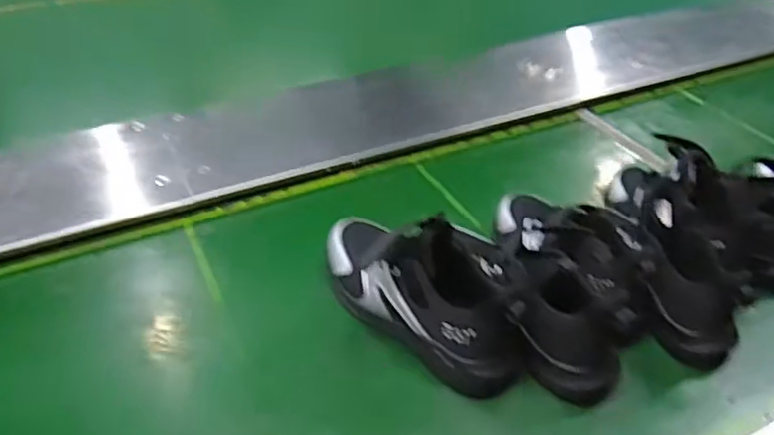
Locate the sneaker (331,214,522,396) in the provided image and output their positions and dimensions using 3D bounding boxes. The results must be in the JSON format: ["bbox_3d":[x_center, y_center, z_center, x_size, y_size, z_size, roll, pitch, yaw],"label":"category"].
[{"bbox_3d":[0.037,0.054,0.676,0.261,0.114,0.113,31,46,32],"label":"sneaker"}]

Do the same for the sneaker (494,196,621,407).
[{"bbox_3d":[0.175,0.062,0.699,0.117,0.125,0.259,3,38,2],"label":"sneaker"}]

